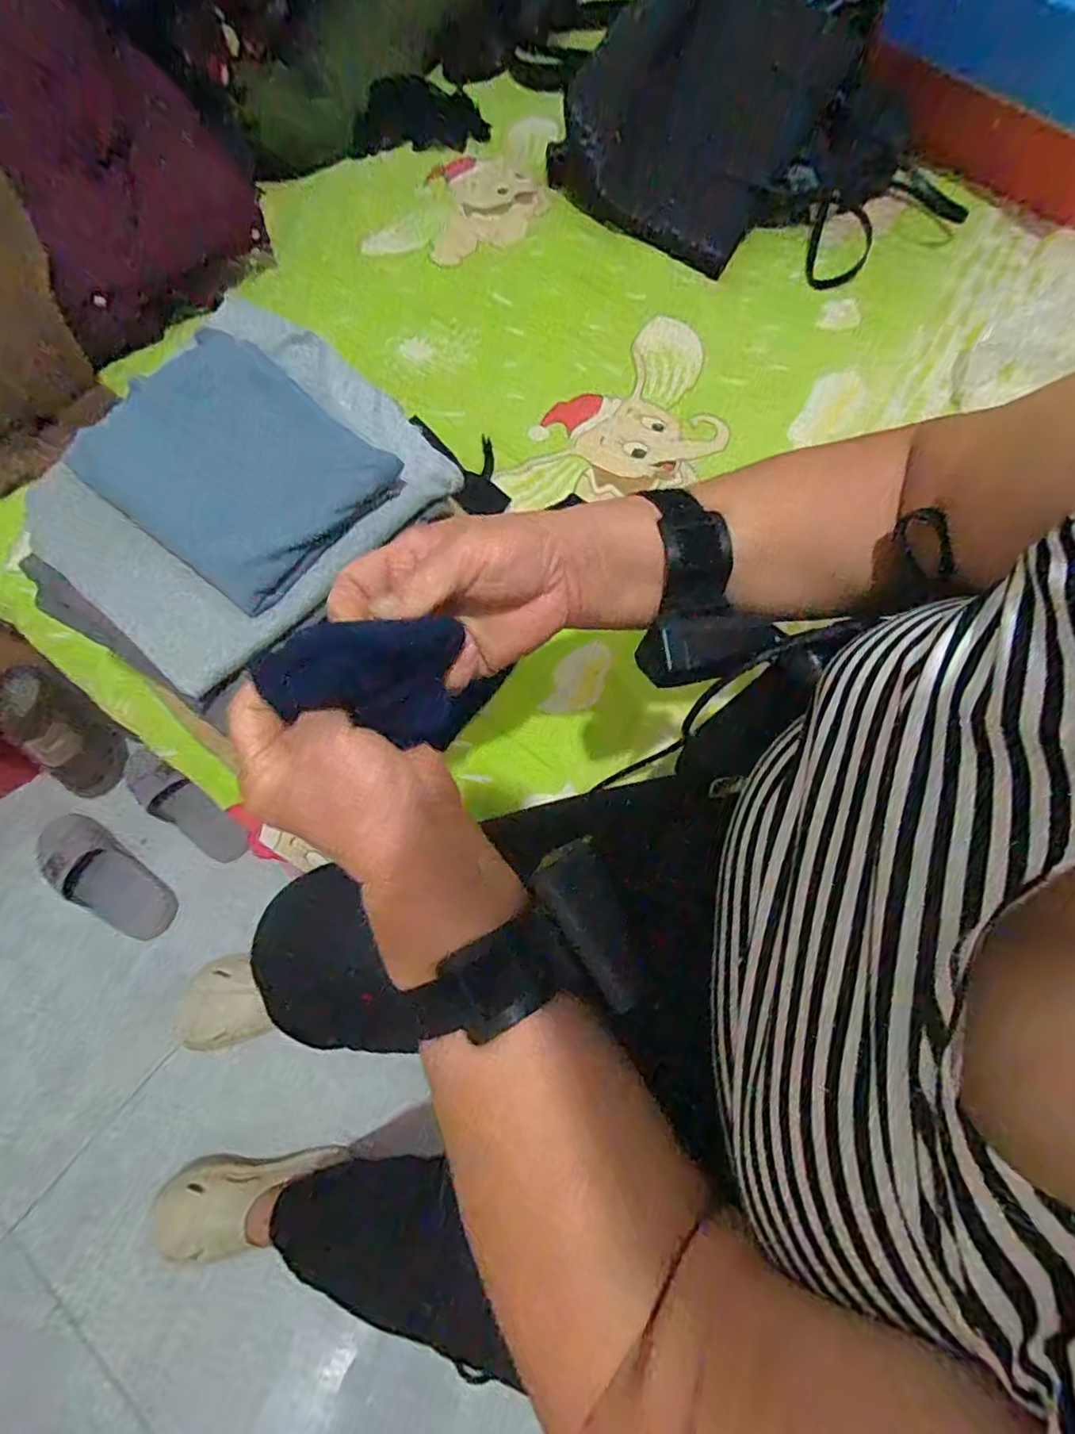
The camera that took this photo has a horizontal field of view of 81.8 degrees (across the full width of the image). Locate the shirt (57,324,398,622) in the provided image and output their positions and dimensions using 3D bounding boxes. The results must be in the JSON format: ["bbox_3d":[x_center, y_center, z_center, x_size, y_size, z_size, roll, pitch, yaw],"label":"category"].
[{"bbox_3d":[-0.226,-0.188,0.457,0.207,0.030,0.156,38,75,15],"label":"shirt"}]

